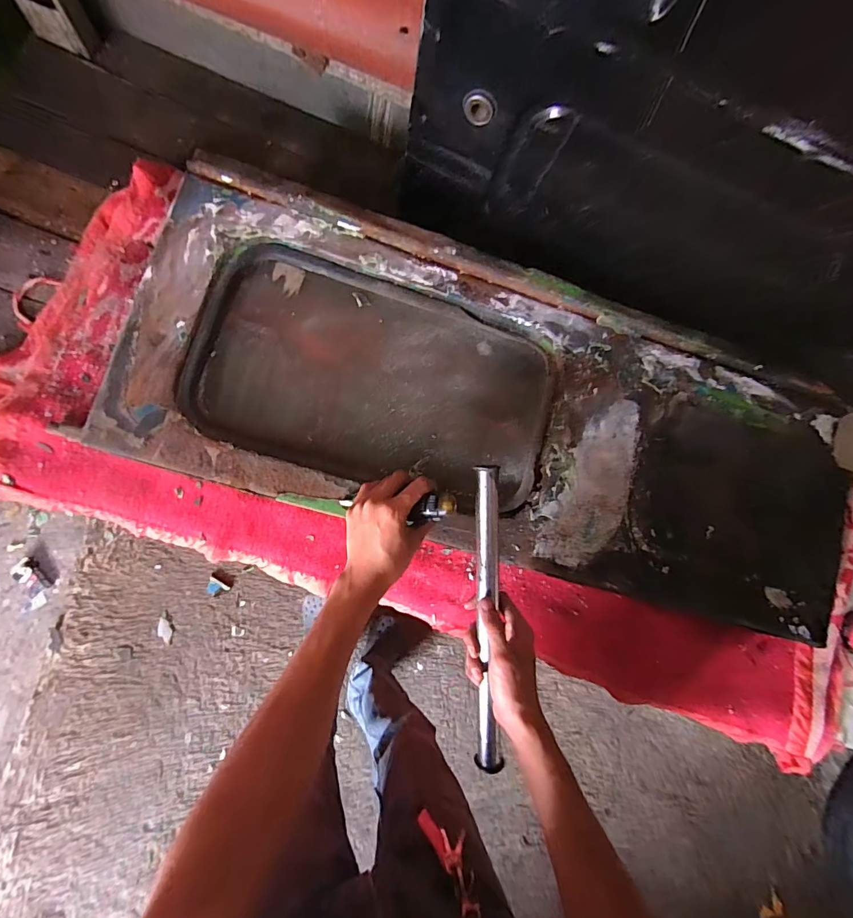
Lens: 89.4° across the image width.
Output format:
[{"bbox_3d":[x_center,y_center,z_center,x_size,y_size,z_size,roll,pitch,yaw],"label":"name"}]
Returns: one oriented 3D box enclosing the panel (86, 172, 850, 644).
[{"bbox_3d":[0.117,-0.055,0.565,0.966,0.059,0.356,18,78,-8],"label":"panel"}]

